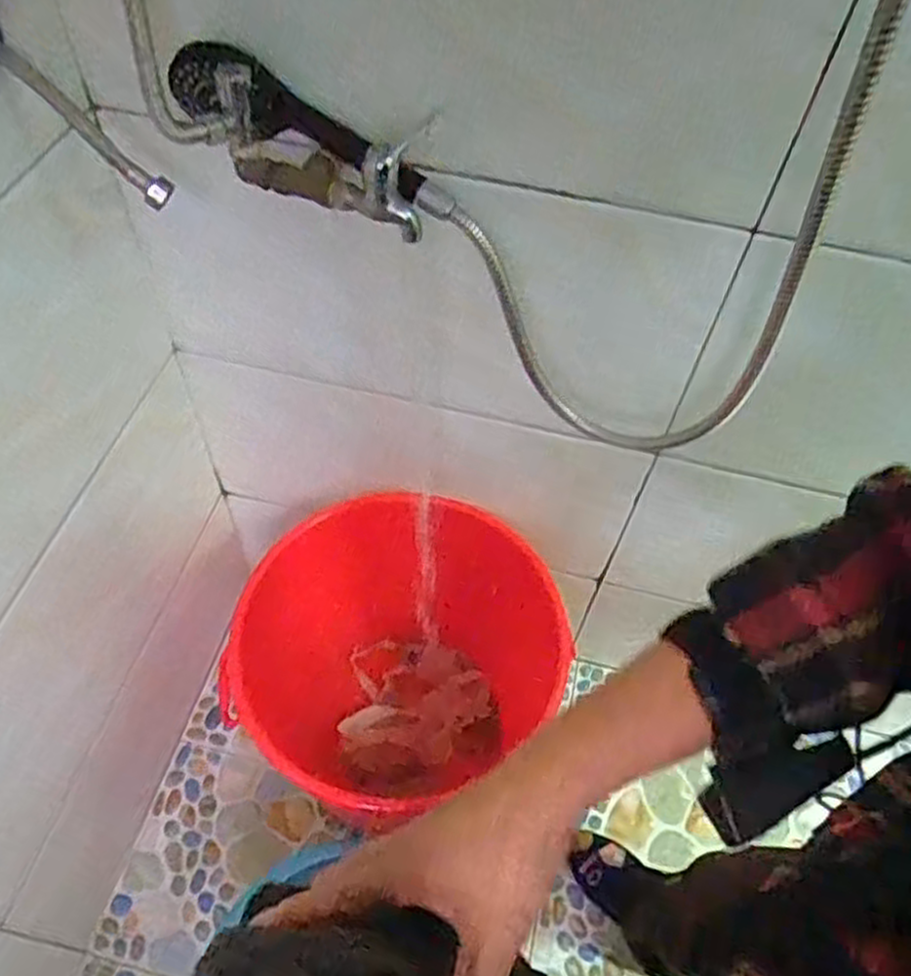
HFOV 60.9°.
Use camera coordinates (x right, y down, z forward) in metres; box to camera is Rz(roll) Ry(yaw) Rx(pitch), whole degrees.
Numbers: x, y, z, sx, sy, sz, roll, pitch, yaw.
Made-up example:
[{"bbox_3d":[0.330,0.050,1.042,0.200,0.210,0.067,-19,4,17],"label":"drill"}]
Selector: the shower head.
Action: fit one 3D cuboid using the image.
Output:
[{"bbox_3d":[-0.112,-0.282,0.619,0.242,0.076,0.049,25,55,-5],"label":"shower head"}]

